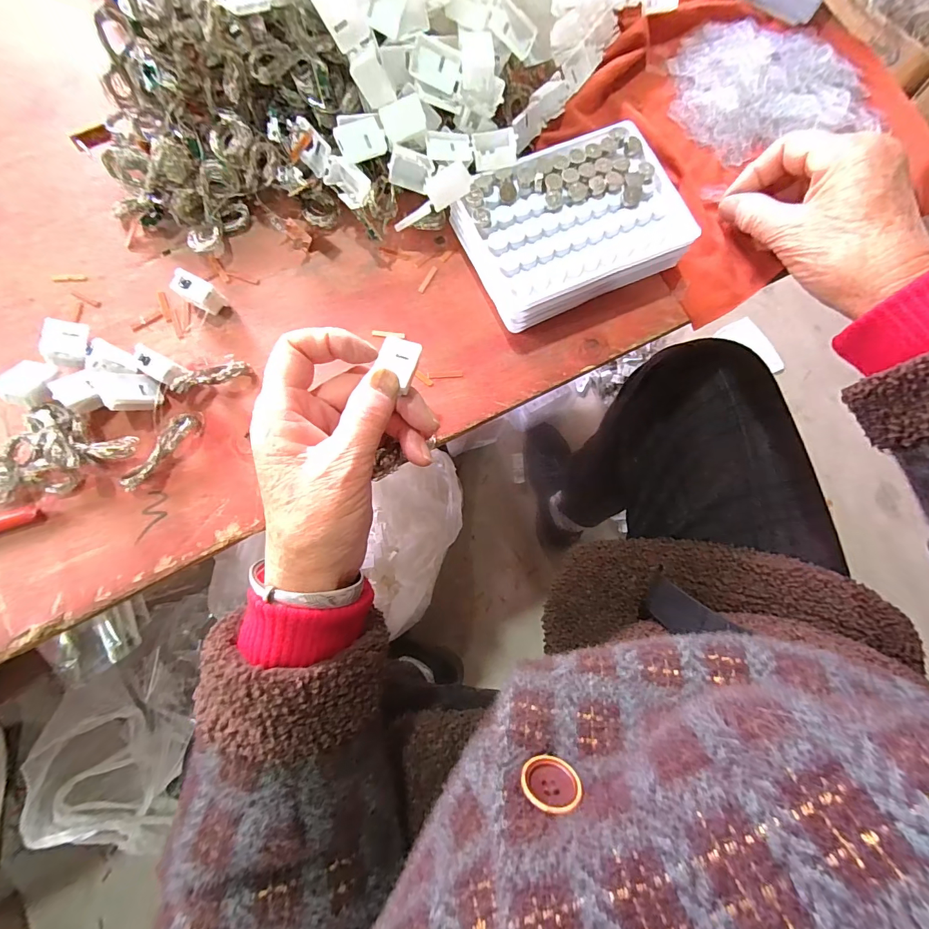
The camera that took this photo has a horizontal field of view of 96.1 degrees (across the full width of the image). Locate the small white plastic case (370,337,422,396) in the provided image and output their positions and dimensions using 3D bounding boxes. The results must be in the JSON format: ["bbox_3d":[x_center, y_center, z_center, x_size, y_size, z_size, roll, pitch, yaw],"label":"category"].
[{"bbox_3d":[-0.034,-0.052,0.212,0.019,0.006,0.027,16,79,2],"label":"small white plastic case"}]

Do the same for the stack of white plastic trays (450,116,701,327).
[{"bbox_3d":[0.068,-0.152,0.272,0.133,0.034,0.096,-26,81,-6],"label":"stack of white plastic trays"}]

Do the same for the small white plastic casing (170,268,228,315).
[{"bbox_3d":[-0.169,-0.108,0.267,0.026,0.020,0.016,31,80,5],"label":"small white plastic casing"}]

